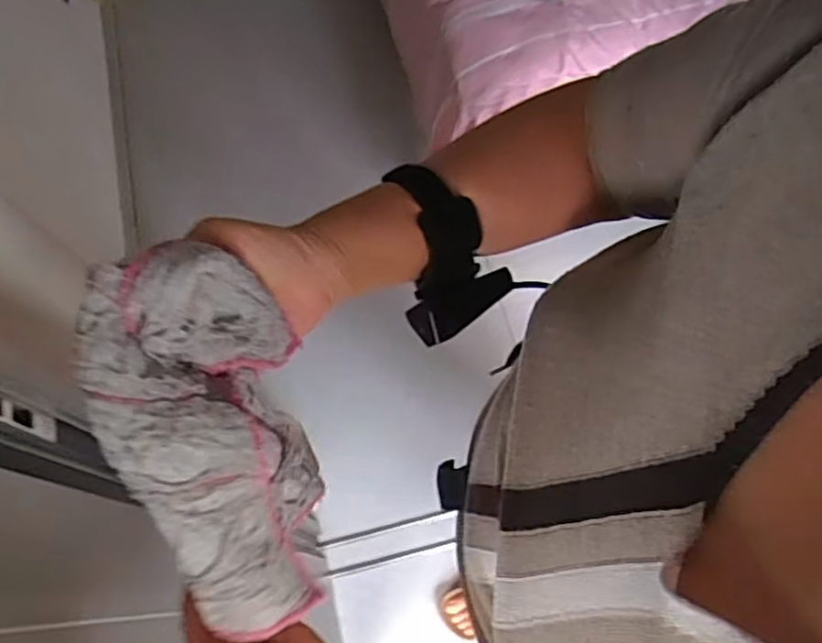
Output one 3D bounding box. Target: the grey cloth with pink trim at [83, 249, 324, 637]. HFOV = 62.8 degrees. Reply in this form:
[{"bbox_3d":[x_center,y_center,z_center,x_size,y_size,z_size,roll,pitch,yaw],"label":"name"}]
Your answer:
[{"bbox_3d":[-0.100,0.056,0.352,0.087,0.071,0.191,-17,106,-6],"label":"grey cloth with pink trim"}]

